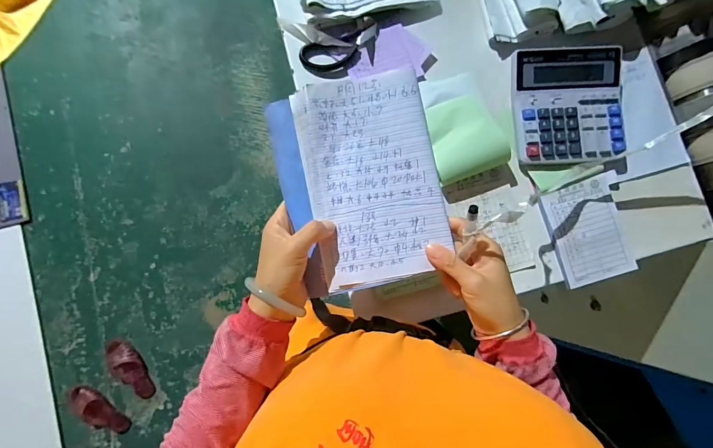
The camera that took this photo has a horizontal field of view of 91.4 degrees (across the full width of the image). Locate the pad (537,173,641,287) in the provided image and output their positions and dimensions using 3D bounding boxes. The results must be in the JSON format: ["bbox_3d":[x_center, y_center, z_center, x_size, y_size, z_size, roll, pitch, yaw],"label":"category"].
[{"bbox_3d":[0.337,0.009,0.503,0.120,0.018,0.139,-15,85,-8],"label":"pad"}]

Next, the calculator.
[{"bbox_3d":[0.310,-0.171,0.507,0.156,0.034,0.168,-4,83,-7],"label":"calculator"}]

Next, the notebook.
[{"bbox_3d":[0.005,-0.044,0.356,0.153,0.036,0.207,-13,86,-9],"label":"notebook"}]

